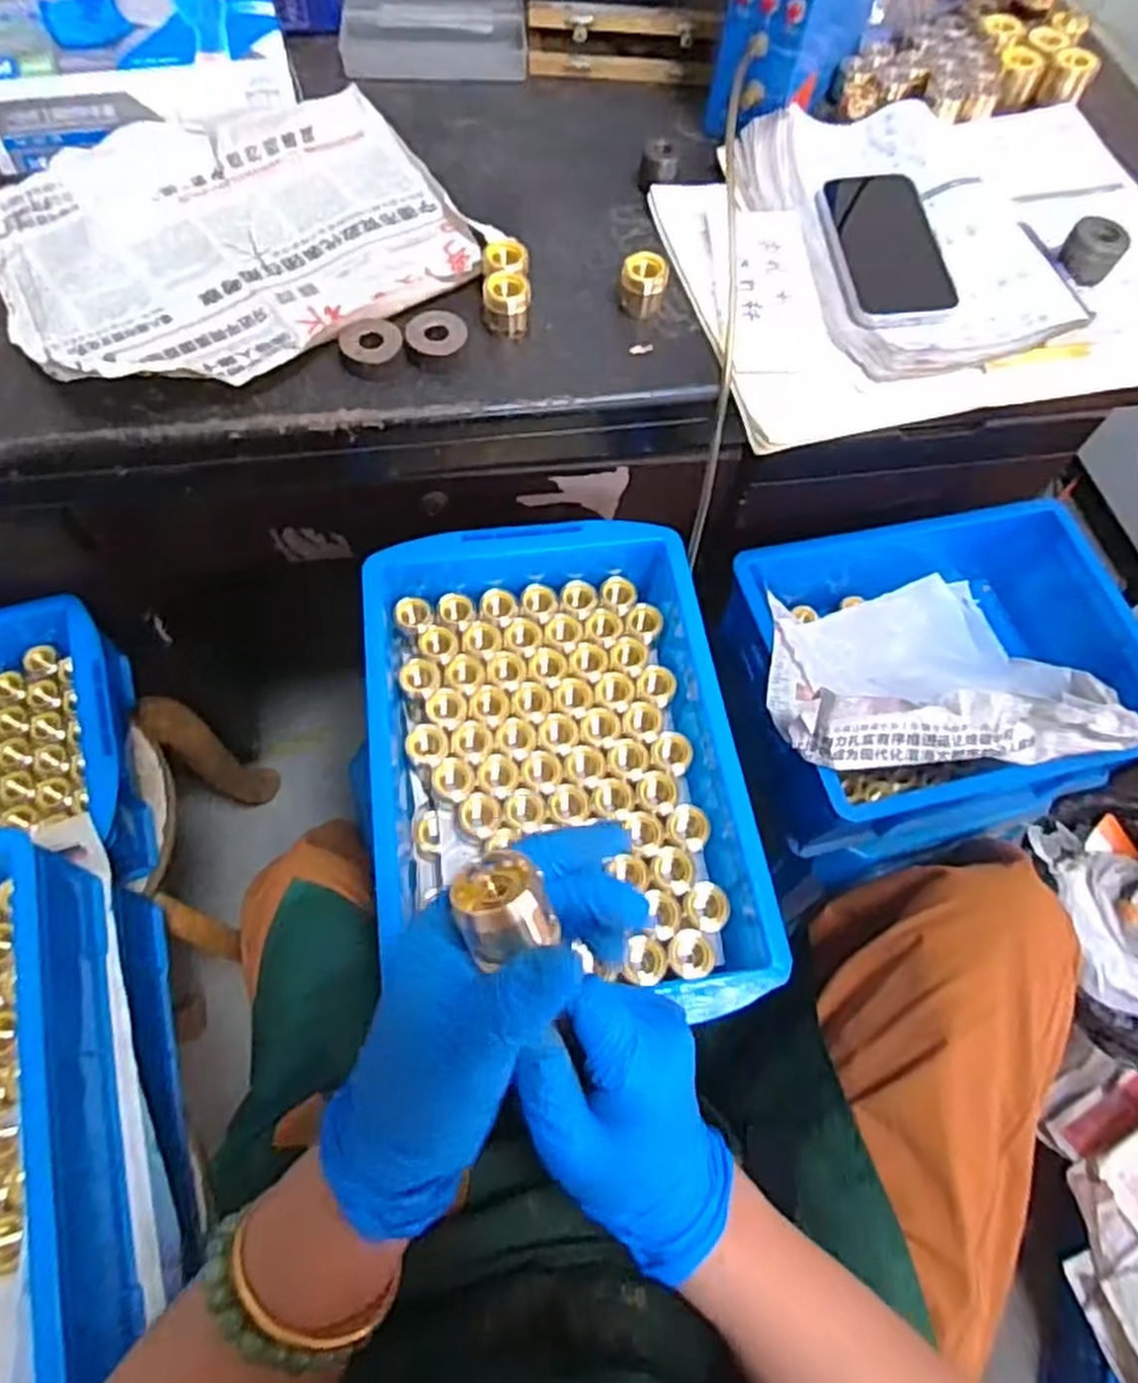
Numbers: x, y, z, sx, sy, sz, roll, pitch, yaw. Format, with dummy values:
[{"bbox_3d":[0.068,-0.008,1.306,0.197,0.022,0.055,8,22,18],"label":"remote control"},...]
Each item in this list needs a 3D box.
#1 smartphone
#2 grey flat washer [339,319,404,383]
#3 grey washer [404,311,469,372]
[{"bbox_3d":[0.231,-0.327,0.569,0.071,0.016,0.161,-3,65,-5],"label":"smartphone"},{"bbox_3d":[-0.128,-0.222,0.509,0.039,0.017,0.041,1,65,-3],"label":"grey flat washer"},{"bbox_3d":[-0.088,-0.232,0.516,0.037,0.013,0.042,9,65,1],"label":"grey washer"}]

